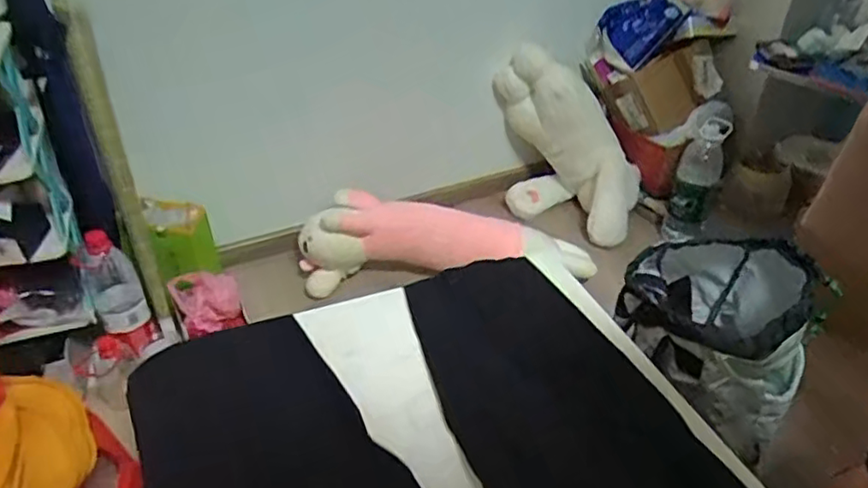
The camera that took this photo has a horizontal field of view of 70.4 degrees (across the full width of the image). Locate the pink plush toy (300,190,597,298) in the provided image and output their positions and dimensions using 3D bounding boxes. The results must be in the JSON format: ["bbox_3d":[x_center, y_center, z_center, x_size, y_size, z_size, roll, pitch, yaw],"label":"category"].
[{"bbox_3d":[0.027,-0.018,1.532,0.696,0.210,0.203,-4,36,-5],"label":"pink plush toy"}]

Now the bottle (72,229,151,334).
[{"bbox_3d":[-0.602,0.068,1.147,0.087,0.183,0.077,-19,39,-24],"label":"bottle"}]

